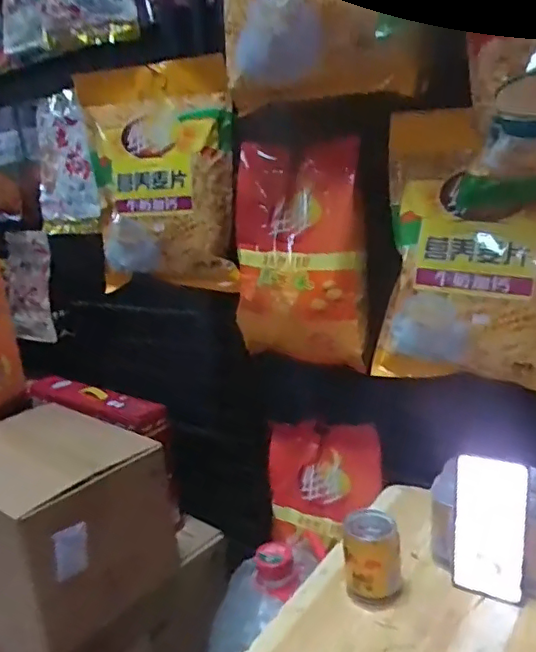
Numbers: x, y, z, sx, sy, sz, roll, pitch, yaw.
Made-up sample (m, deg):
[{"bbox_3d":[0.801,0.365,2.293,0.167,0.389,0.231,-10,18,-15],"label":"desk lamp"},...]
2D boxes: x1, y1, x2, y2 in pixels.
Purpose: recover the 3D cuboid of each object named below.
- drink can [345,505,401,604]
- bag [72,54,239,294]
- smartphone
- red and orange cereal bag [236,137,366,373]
[{"bbox_3d":[0.121,0.271,0.663,0.064,0.091,0.063,-3,16,12],"label":"drink can"},{"bbox_3d":[-0.190,-0.248,0.979,0.273,0.353,0.086,3,18,31],"label":"bag"},{"bbox_3d":[0.250,0.229,0.644,0.075,0.161,0.008,5,6,30],"label":"smartphone"},{"bbox_3d":[0.047,-0.114,0.915,0.225,0.338,0.056,6,8,31],"label":"red and orange cereal bag"}]

